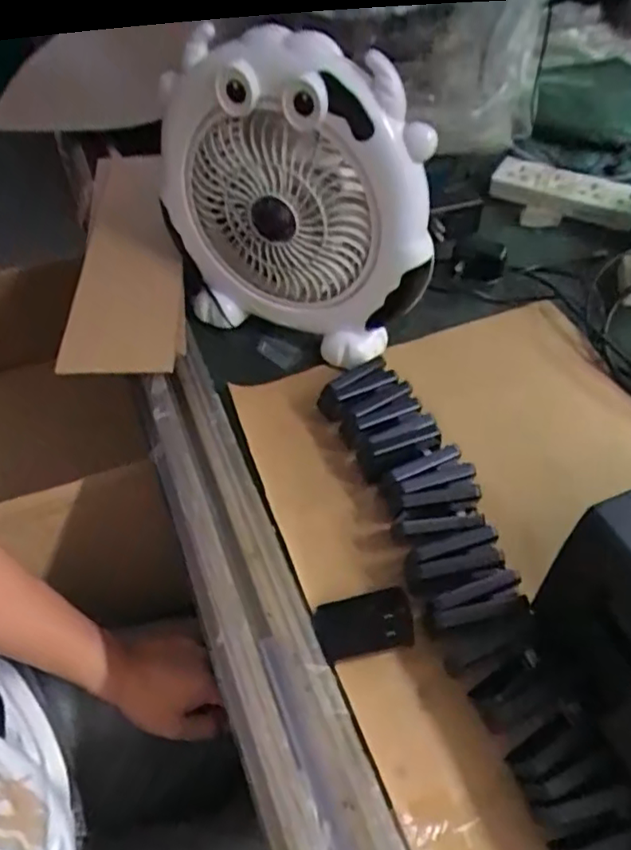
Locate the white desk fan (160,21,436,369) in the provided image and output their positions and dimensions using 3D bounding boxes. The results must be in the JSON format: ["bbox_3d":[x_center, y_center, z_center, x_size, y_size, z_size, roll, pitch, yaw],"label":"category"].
[{"bbox_3d":[-0.023,-0.191,0.564,0.256,0.267,0.083,22,55,18],"label":"white desk fan"}]

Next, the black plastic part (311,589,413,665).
[{"bbox_3d":[0.034,0.143,0.450,0.069,0.011,0.041,-15,63,8],"label":"black plastic part"}]

